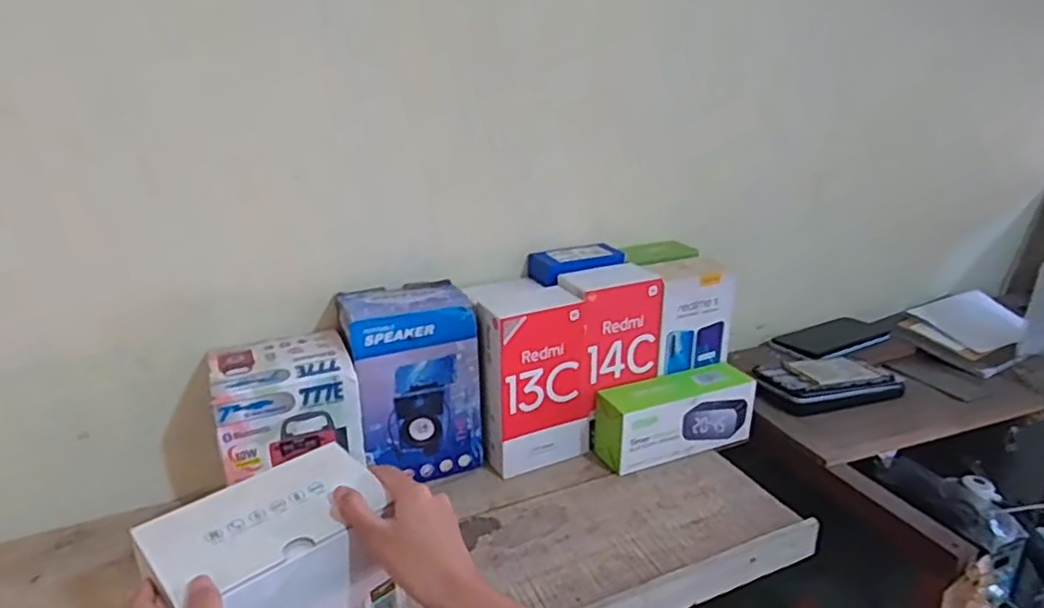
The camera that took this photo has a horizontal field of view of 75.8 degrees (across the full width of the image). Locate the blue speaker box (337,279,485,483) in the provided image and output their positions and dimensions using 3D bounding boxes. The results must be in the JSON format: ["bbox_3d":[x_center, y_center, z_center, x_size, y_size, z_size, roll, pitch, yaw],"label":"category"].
[{"bbox_3d":[-0.113,0.076,0.682,0.124,0.180,0.086,-8,22,-20],"label":"blue speaker box"}]

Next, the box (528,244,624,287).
[{"bbox_3d":[0.061,-0.045,0.745,0.099,0.025,0.063,-11,23,-27],"label":"box"}]

